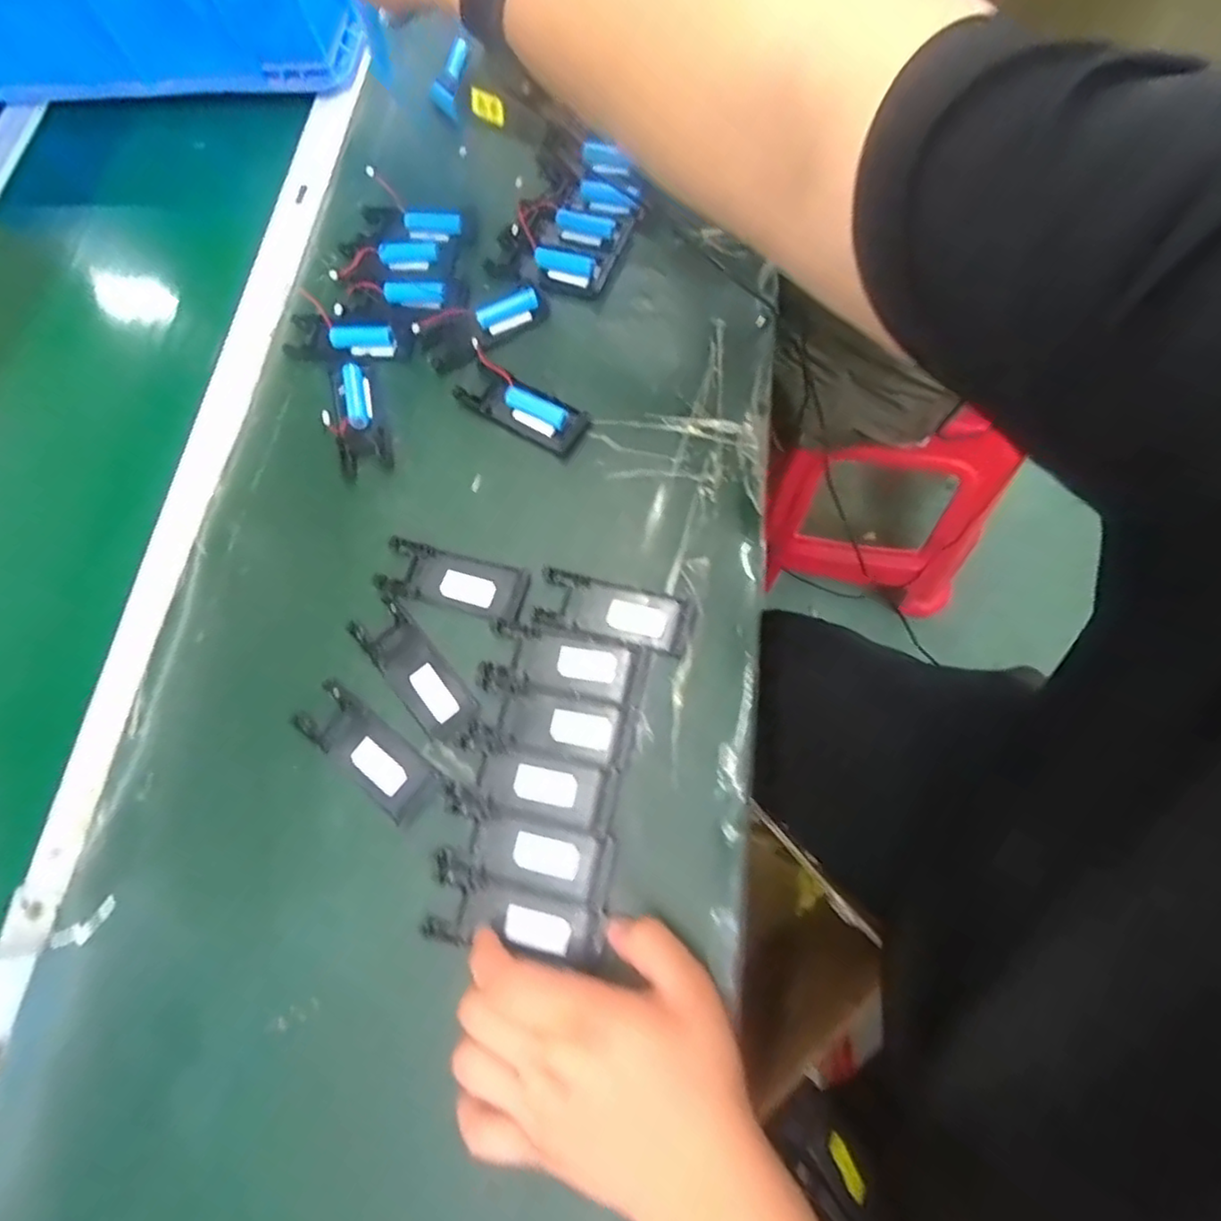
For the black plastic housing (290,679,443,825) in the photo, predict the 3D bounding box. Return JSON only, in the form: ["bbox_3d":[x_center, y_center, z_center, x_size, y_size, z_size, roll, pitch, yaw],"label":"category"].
[{"bbox_3d":[-0.156,0.089,0.417,0.102,0.012,0.038,37,78,16],"label":"black plastic housing"}]

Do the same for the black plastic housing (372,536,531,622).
[{"bbox_3d":[-0.109,-0.022,0.450,0.104,0.013,0.039,14,73,10],"label":"black plastic housing"}]

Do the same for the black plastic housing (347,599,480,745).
[{"bbox_3d":[-0.130,0.039,0.433,0.037,0.014,0.105,-41,72,-8],"label":"black plastic housing"}]

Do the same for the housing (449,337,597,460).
[{"bbox_3d":[-0.067,-0.155,0.488,0.107,0.013,0.040,32,77,15],"label":"housing"}]

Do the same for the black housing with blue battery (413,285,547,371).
[{"bbox_3d":[-0.100,-0.227,0.513,0.101,0.017,0.038,-22,71,-2],"label":"black housing with blue battery"}]

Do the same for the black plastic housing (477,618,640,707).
[{"bbox_3d":[-0.033,0.034,0.424,0.096,0.011,0.045,7,72,8],"label":"black plastic housing"}]

